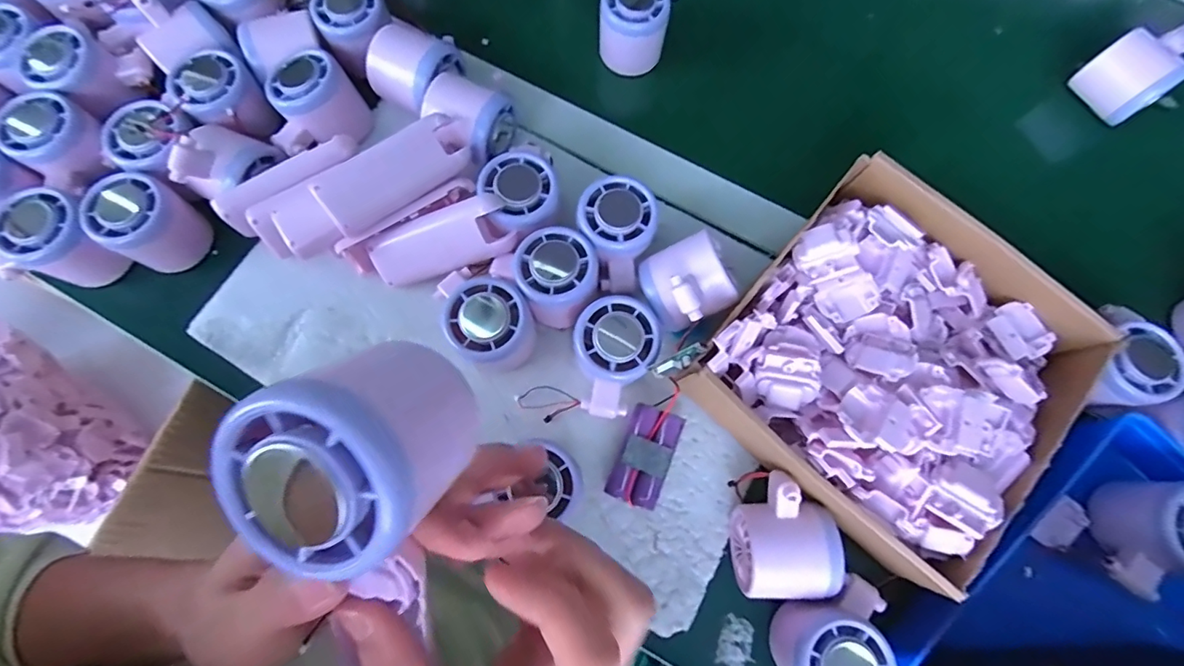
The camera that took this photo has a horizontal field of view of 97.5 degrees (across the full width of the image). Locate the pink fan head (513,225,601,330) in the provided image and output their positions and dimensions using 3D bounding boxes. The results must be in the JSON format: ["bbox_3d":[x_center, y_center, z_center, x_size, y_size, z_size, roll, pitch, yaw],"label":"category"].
[{"bbox_3d":[-0.023,-0.038,0.363,0.055,0.050,0.056,0,75,-1],"label":"pink fan head"}]

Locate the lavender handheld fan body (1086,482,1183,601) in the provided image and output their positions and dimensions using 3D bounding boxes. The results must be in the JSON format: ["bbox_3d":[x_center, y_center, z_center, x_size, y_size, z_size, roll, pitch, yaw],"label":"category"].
[{"bbox_3d":[0.358,0.130,0.326,0.055,0.052,0.073,18,75,4],"label":"lavender handheld fan body"}]

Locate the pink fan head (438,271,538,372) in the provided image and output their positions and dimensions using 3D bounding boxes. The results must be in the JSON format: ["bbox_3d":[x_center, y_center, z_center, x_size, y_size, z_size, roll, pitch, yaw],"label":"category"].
[{"bbox_3d":[-0.068,-0.005,0.355,0.054,0.058,0.054,0,75,-1],"label":"pink fan head"}]

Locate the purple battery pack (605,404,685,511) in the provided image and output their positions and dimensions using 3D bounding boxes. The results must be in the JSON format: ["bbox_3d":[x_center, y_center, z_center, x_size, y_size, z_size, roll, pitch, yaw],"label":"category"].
[{"bbox_3d":[0.036,0.085,0.355,0.034,0.022,0.063,21,76,5],"label":"purple battery pack"}]

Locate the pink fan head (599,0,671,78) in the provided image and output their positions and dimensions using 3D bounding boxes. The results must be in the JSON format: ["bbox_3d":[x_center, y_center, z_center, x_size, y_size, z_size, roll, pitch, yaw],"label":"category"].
[{"bbox_3d":[0.034,-0.259,0.441,0.054,0.063,0.047,2,75,0],"label":"pink fan head"}]

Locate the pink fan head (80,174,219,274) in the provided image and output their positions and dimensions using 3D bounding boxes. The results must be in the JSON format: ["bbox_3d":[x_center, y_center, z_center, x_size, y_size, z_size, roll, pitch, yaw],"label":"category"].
[{"bbox_3d":[-0.320,-0.080,0.374,0.059,0.052,0.056,31,77,7],"label":"pink fan head"}]

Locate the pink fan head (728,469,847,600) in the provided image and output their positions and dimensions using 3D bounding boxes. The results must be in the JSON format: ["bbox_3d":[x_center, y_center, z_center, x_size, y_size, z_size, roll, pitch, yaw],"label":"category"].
[{"bbox_3d":[0.122,0.130,0.329,0.058,0.052,0.071,12,75,3],"label":"pink fan head"}]

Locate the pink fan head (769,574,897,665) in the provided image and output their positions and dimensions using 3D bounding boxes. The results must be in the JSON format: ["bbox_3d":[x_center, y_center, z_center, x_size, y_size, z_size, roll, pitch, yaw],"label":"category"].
[{"bbox_3d":[0.147,0.185,0.318,0.059,0.054,0.076,40,78,9],"label":"pink fan head"}]

